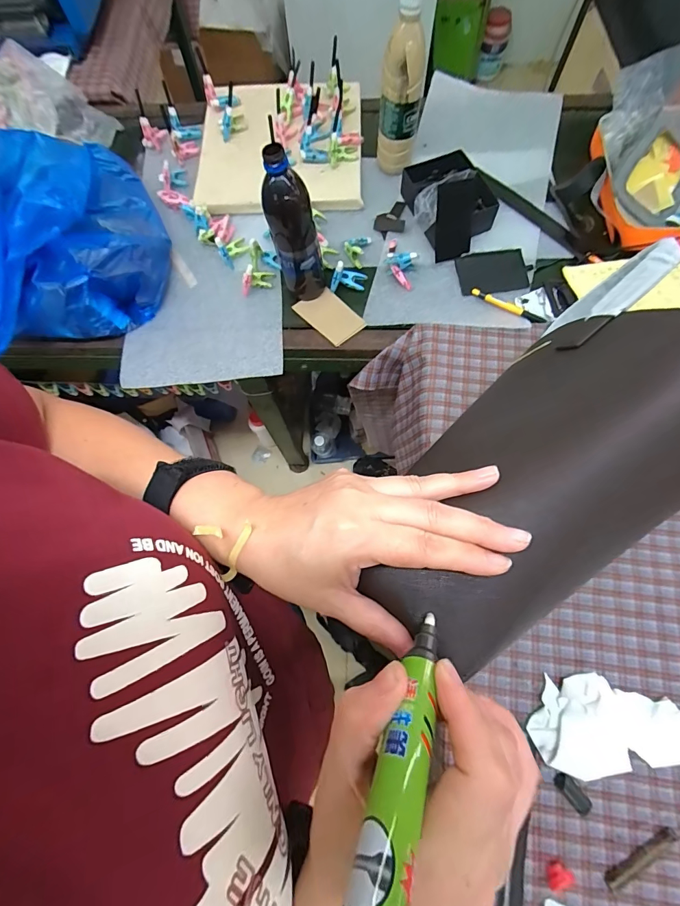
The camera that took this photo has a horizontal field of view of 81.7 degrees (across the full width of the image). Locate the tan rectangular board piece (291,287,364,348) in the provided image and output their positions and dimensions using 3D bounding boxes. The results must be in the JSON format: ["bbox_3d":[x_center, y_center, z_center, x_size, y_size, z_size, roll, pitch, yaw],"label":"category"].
[{"bbox_3d":[-0.017,-0.221,0.631,0.067,0.009,0.109,-38,73,-11],"label":"tan rectangular board piece"}]

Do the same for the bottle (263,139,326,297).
[{"bbox_3d":[-0.065,-0.315,0.556,0.068,0.209,0.066,-15,71,-3],"label":"bottle"}]

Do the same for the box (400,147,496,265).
[{"bbox_3d":[0.183,-0.424,0.643,0.140,0.090,0.183,-2,70,2],"label":"box"}]

